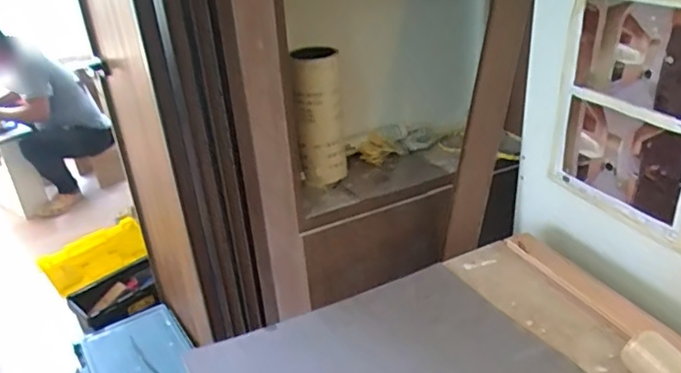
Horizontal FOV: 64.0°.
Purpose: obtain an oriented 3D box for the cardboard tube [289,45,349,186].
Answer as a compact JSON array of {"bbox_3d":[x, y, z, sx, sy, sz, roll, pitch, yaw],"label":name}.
[{"bbox_3d":[-0.045,-0.166,1.268,0.093,0.302,0.093,-1,28,6],"label":"cardboard tube"}]

